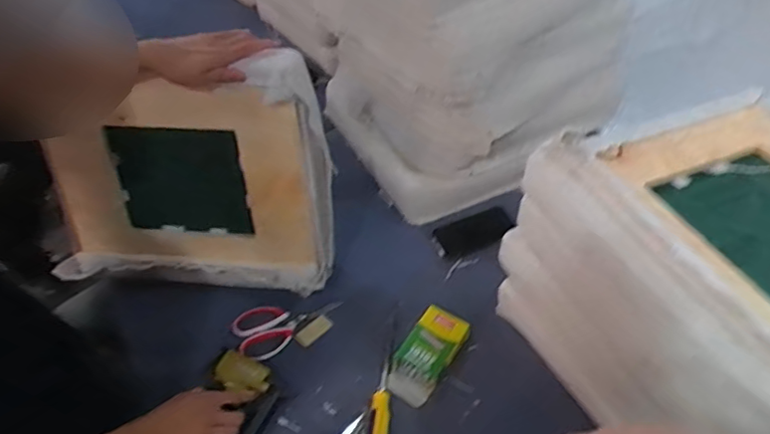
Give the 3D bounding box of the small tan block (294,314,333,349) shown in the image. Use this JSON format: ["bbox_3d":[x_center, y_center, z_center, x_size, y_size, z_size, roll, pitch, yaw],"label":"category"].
[{"bbox_3d":[-0.126,0.200,1.012,0.065,0.011,0.031,-35,54,-25],"label":"small tan block"}]

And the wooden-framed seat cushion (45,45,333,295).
[{"bbox_3d":[-0.342,-0.065,0.975,0.502,0.402,0.090,1,33,8],"label":"wooden-framed seat cushion"}]

